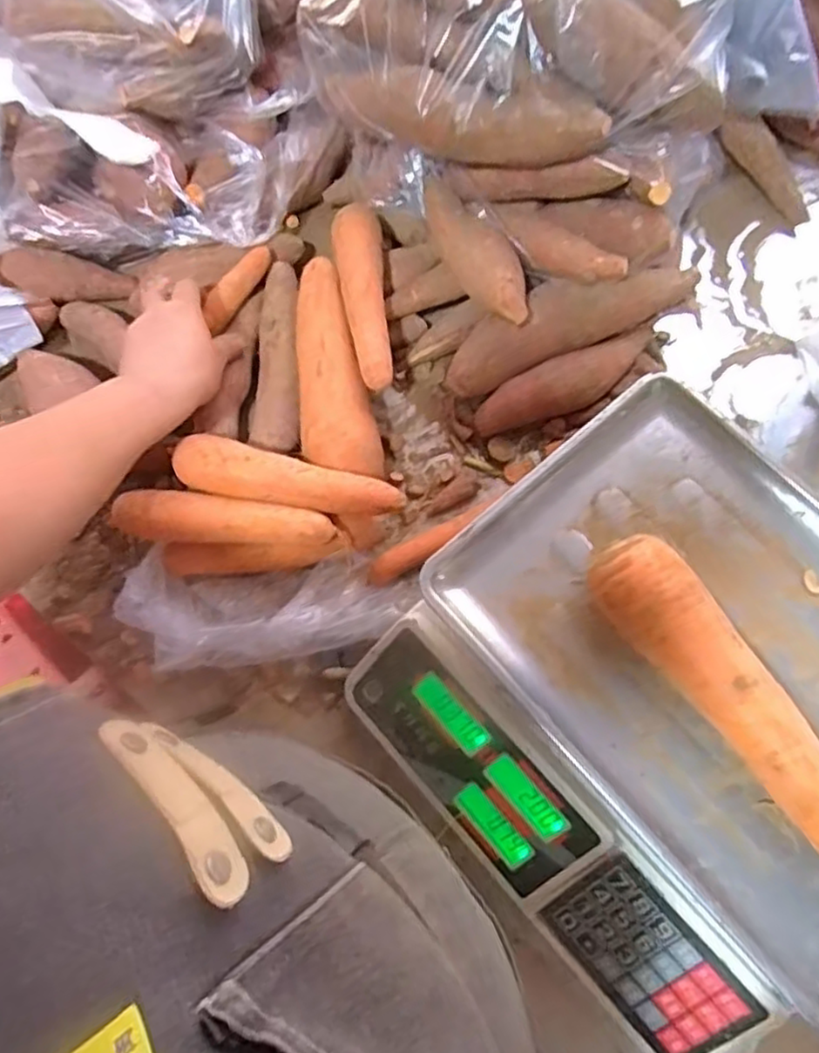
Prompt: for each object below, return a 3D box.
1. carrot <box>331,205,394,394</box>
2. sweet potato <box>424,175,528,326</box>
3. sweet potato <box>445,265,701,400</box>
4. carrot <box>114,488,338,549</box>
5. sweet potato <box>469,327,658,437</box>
[{"bbox_3d":[-0.039,-0.188,0.577,0.041,0.041,0.169,-6,72,0],"label":"carrot"},{"bbox_3d":[0.052,-0.224,0.571,0.046,0.052,0.154,-29,74,-7],"label":"sweet potato"},{"bbox_3d":[0.136,-0.176,0.591,0.224,0.061,0.056,-22,73,-5],"label":"sweet potato"},{"bbox_3d":[-0.143,-0.003,0.533,0.171,0.046,0.035,5,73,4],"label":"carrot"},{"bbox_3d":[0.139,-0.120,0.585,0.172,0.043,0.049,-25,73,-6],"label":"sweet potato"}]

